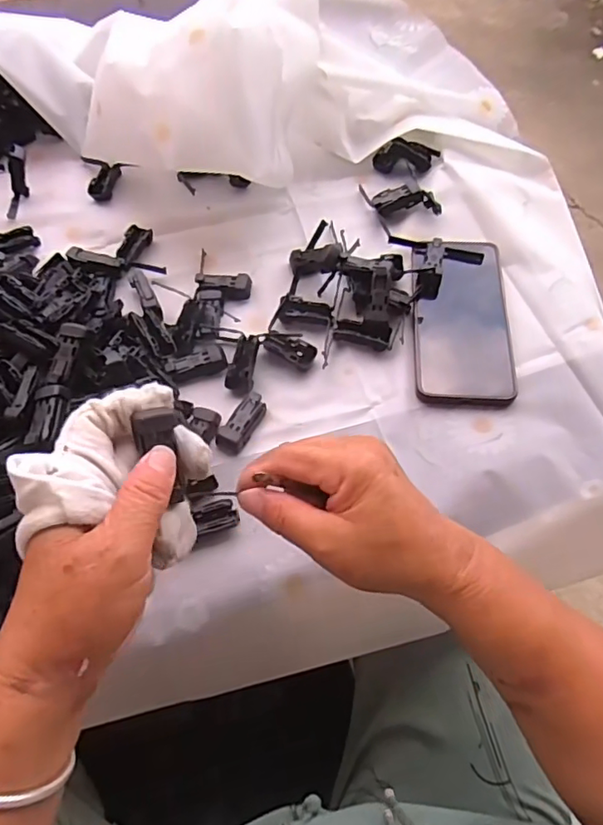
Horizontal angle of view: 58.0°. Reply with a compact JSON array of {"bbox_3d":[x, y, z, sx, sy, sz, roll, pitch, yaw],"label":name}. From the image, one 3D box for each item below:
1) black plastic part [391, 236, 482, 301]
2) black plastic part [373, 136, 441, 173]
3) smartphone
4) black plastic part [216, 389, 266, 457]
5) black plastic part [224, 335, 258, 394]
[{"bbox_3d":[0.115,-0.129,0.475,0.081,0.030,0.052,14,61,5],"label":"black plastic part"},{"bbox_3d":[0.108,-0.265,0.556,0.064,0.025,0.027,7,61,1],"label":"black plastic part"},{"bbox_3d":[0.135,-0.081,0.463,0.079,0.015,0.164,5,61,0],"label":"smartphone"},{"bbox_3d":[-0.044,0.008,0.418,0.022,0.013,0.051,31,64,14],"label":"black plastic part"},{"bbox_3d":[-0.046,-0.038,0.437,0.021,0.010,0.047,17,93,10],"label":"black plastic part"}]

